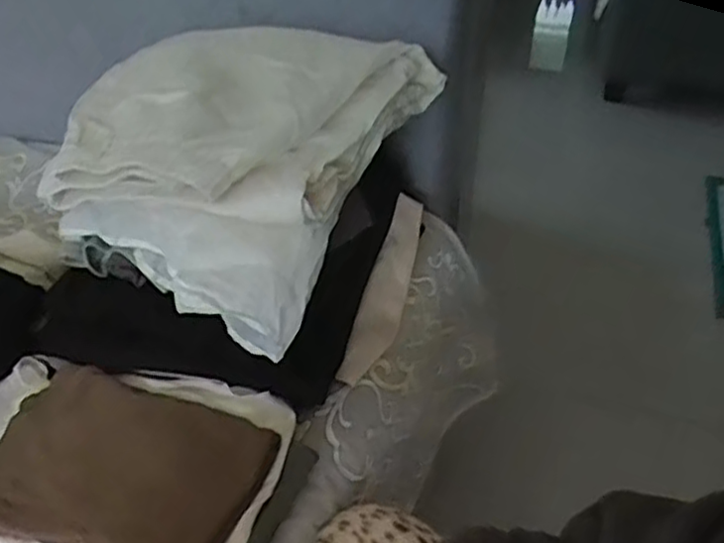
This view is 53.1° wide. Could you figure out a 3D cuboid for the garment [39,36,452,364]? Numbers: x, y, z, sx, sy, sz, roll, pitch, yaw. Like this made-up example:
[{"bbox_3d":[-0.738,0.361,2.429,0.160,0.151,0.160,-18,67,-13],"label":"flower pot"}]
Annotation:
[{"bbox_3d":[-0.124,-0.123,0.722,0.289,0.120,0.363,15,41,18],"label":"garment"}]

